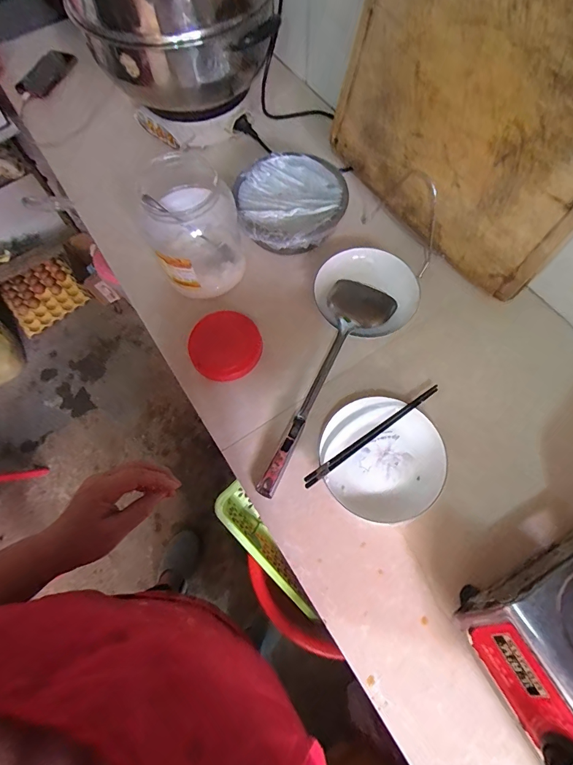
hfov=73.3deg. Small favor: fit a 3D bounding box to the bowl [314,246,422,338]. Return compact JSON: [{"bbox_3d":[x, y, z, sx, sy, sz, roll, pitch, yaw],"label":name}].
[{"bbox_3d":[0.132,-0.146,0.630,0.151,0.051,0.152,-1,67,2],"label":"bowl"}]

